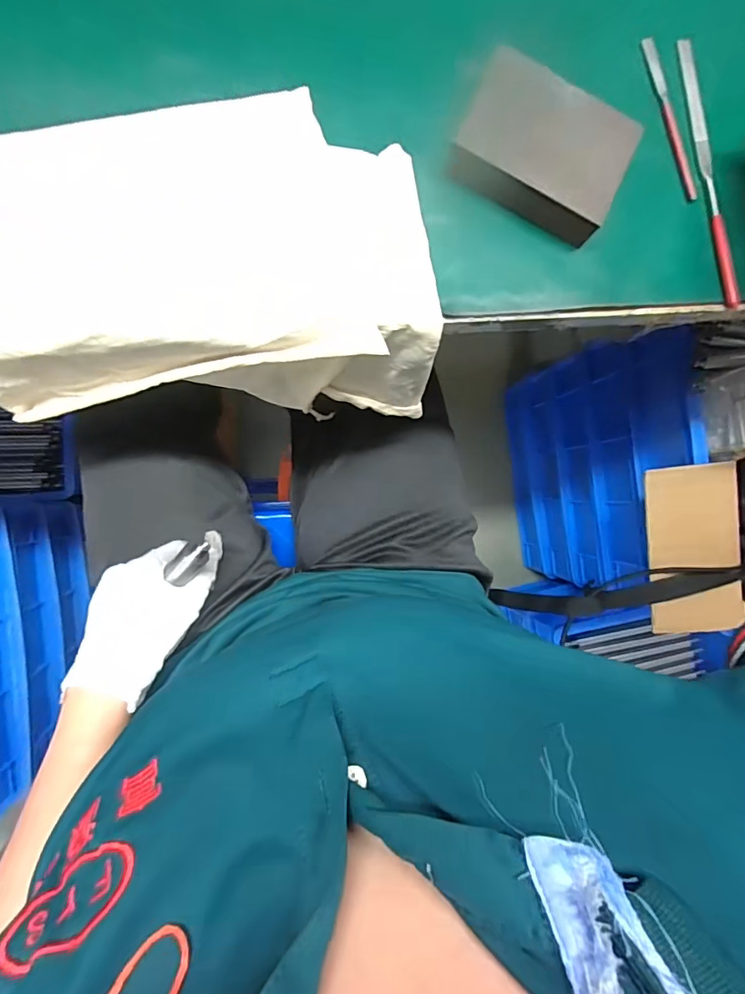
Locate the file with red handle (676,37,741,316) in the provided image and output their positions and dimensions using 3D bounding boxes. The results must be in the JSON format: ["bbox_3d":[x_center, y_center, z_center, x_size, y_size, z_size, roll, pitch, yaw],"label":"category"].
[{"bbox_3d":[0.219,-0.211,0.316,0.011,0.013,0.177,-10,92,-8],"label":"file with red handle"}]

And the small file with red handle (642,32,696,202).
[{"bbox_3d":[0.192,-0.245,0.316,0.010,0.004,0.106,-17,93,-8],"label":"small file with red handle"}]

